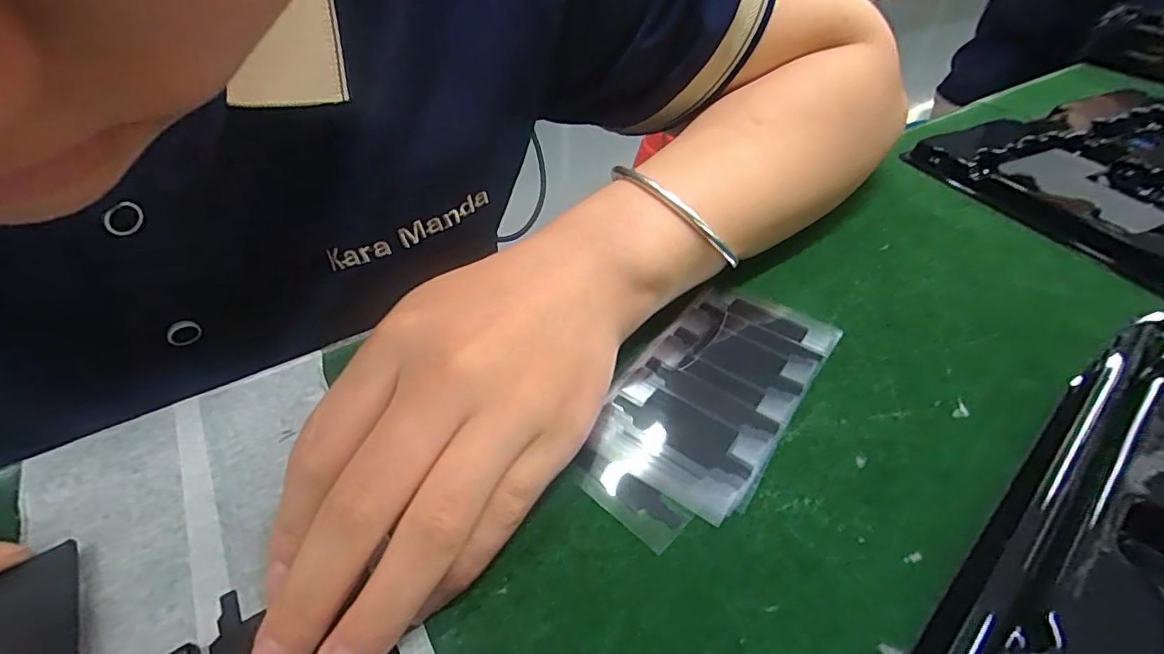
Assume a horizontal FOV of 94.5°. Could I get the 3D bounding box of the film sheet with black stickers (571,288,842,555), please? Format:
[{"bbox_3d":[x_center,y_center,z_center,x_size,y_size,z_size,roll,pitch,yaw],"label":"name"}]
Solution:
[{"bbox_3d":[0.047,0.024,0.195,0.054,0.004,0.117,25,51,27],"label":"film sheet with black stickers"}]

